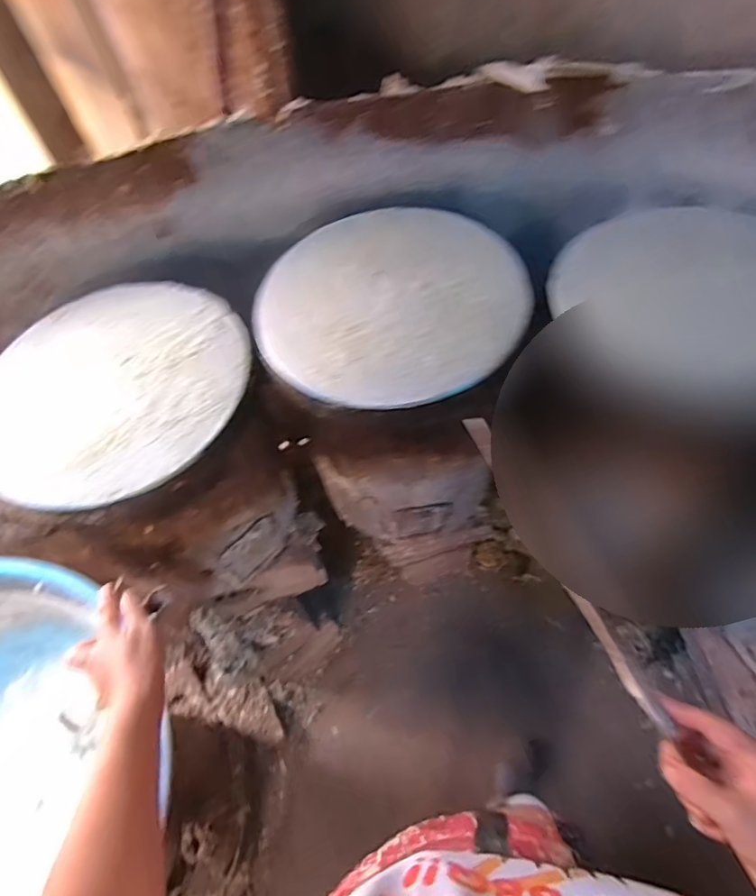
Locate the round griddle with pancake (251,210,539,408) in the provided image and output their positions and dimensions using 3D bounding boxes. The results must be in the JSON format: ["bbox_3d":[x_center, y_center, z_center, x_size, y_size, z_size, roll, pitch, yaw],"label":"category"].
[{"bbox_3d":[0.017,-0.214,0.746,0.365,0.024,0.352,-1,60,3],"label":"round griddle with pancake"}]

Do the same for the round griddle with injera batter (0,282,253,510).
[{"bbox_3d":[-0.351,-0.089,0.710,0.337,0.028,0.363,-1,60,3],"label":"round griddle with injera batter"}]

